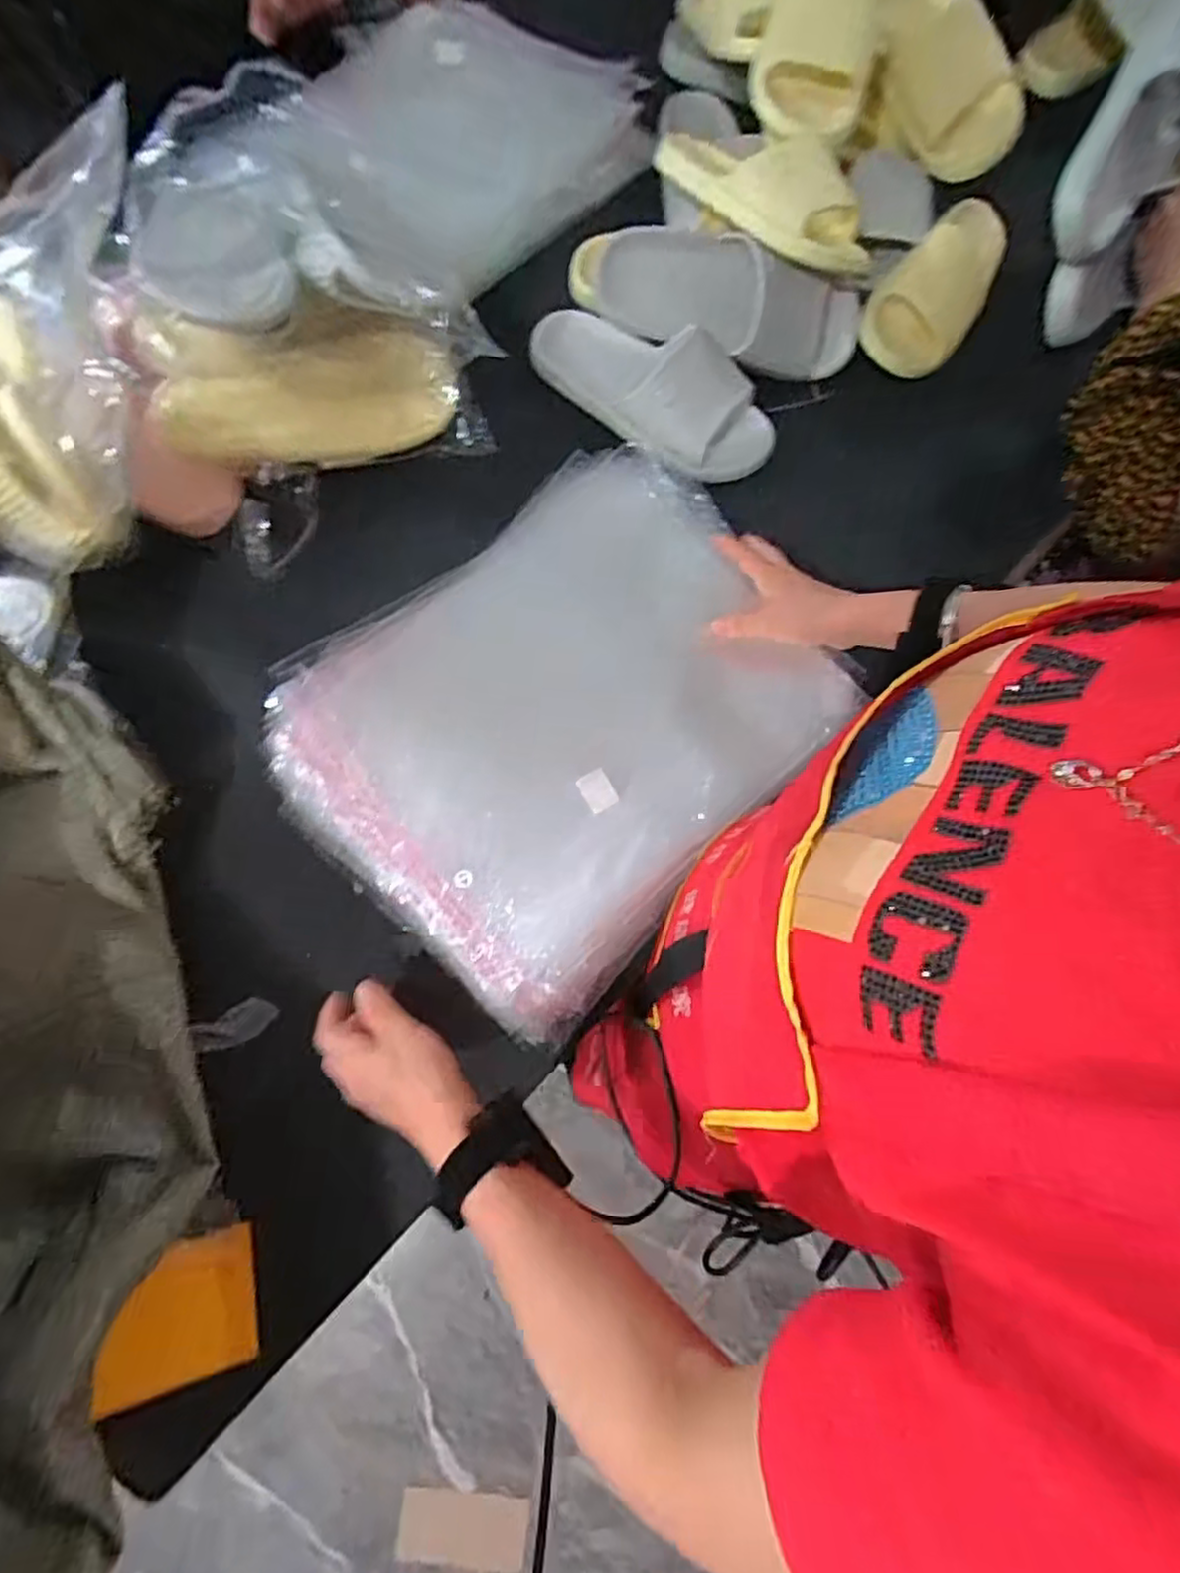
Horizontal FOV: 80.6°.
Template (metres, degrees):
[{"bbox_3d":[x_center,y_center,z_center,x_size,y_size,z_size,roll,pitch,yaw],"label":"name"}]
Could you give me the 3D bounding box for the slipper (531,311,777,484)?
[{"bbox_3d":[0.062,-0.401,0.691,0.250,0.064,0.120,41,78,9],"label":"slipper"}]

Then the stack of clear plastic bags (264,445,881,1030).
[{"bbox_3d":[-0.017,-0.060,0.566,0.325,0.041,0.406,42,79,10],"label":"stack of clear plastic bags"}]

